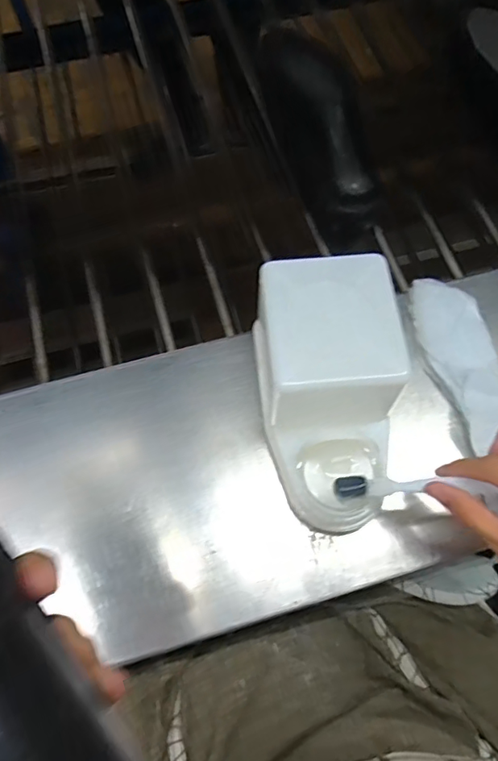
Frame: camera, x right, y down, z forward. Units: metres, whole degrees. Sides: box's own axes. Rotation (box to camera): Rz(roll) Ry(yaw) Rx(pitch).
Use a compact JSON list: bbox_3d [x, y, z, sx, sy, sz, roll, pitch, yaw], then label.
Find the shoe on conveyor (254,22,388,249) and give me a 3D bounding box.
[{"bbox_3d":[0.078,-0.282,0.573,0.083,0.081,0.256,-21,85,-9],"label":"shoe on conveyor"}]

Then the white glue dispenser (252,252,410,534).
[{"bbox_3d":[0.060,0.014,0.395,0.104,0.107,0.183,-2,67,-1],"label":"white glue dispenser"}]

